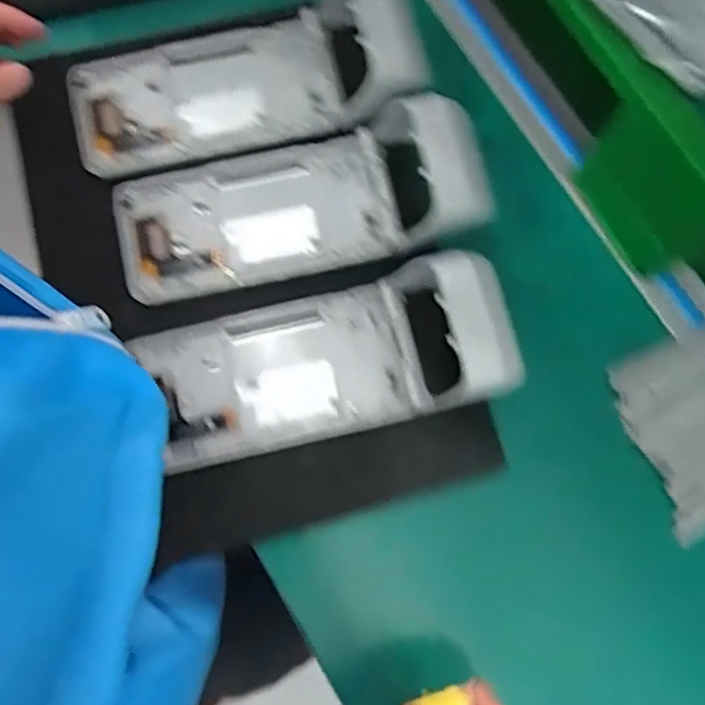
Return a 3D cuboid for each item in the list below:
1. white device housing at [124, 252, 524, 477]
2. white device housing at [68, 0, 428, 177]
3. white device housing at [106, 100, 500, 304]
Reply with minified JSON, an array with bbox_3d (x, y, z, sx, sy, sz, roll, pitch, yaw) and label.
[{"bbox_3d":[-0.015,0.006,0.372,0.209,0.035,0.084,-14,75,8],"label":"white device housing"},{"bbox_3d":[-0.071,-0.175,0.394,0.218,0.049,0.085,-12,75,-5],"label":"white device housing"},{"bbox_3d":[-0.038,-0.094,0.384,0.220,0.050,0.083,-11,75,-4],"label":"white device housing"}]

